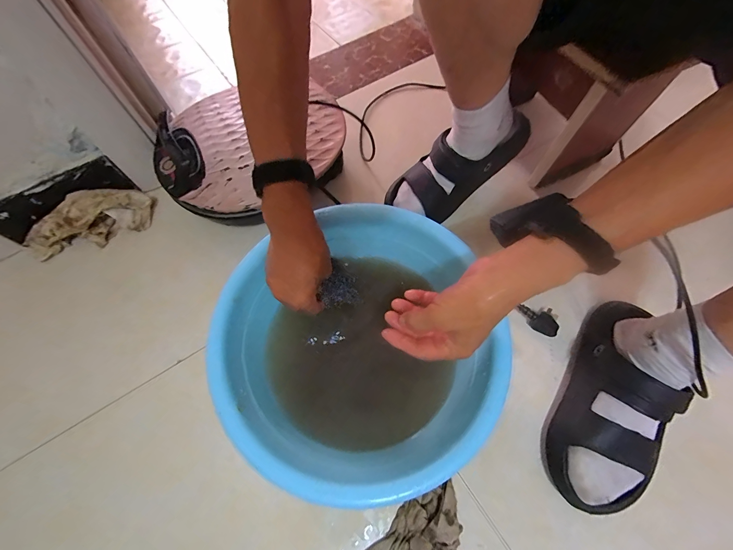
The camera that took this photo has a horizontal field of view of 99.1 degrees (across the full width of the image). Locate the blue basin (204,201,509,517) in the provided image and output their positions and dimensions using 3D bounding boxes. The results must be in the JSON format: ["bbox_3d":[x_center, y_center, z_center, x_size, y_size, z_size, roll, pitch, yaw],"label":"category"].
[{"bbox_3d":[0.000,0.080,0.420,0.301,0.136,0.308,0,66,0],"label":"blue basin"}]

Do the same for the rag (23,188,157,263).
[{"bbox_3d":[-0.476,-0.091,0.540,0.208,0.071,0.074,-25,69,-11],"label":"rag"}]

